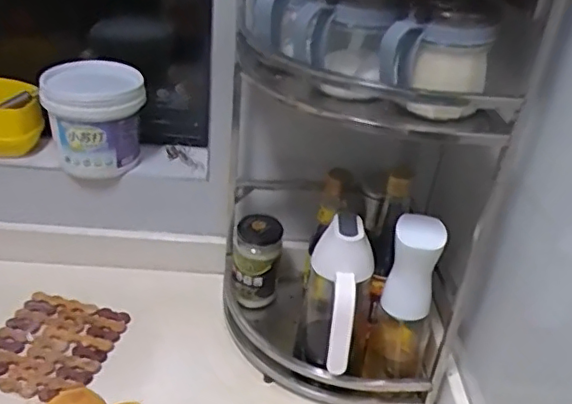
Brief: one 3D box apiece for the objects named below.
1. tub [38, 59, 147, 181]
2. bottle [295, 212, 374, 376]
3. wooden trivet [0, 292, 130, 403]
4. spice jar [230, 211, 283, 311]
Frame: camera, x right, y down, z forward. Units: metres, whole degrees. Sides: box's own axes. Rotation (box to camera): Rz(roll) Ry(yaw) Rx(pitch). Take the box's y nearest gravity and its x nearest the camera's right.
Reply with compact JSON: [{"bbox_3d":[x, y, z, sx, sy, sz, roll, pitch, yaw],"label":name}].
[{"bbox_3d":[-0.251,-0.110,0.787,0.124,0.124,0.106,-5,33,-18],"label":"tub"},{"bbox_3d":[0.050,0.119,0.645,0.068,0.189,0.105,9,31,5],"label":"bottle"},{"bbox_3d":[-0.283,0.172,0.724,0.135,0.015,0.146,10,31,7],"label":"wooden trivet"},{"bbox_3d":[-0.040,0.078,0.790,0.061,0.112,0.057,3,31,-5],"label":"spice jar"}]

